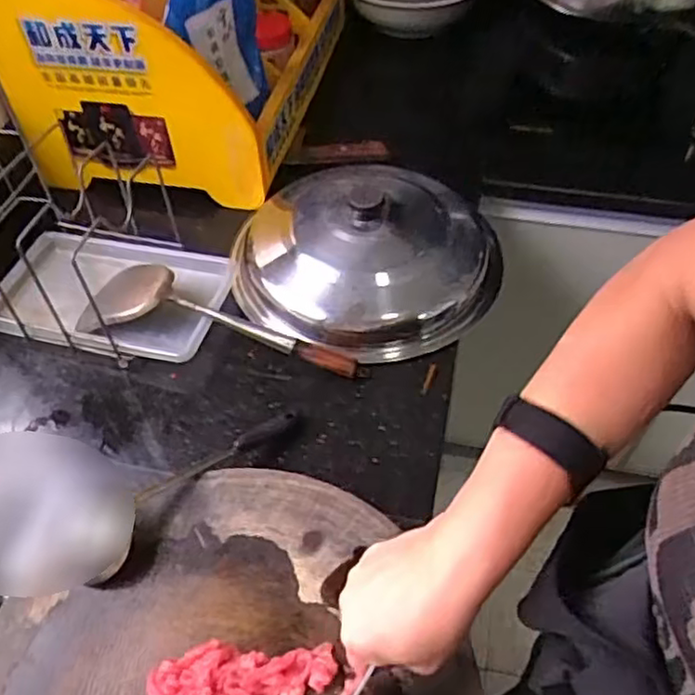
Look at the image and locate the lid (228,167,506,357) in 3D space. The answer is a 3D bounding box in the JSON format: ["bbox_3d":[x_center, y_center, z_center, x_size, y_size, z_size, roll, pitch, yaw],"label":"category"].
[{"bbox_3d":[0.025,-0.118,0.800,0.311,0.107,0.283,-3,51,-1],"label":"lid"}]

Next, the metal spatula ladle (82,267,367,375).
[{"bbox_3d":[-0.142,-0.013,0.709,0.312,0.067,0.087,18,53,16],"label":"metal spatula ladle"}]

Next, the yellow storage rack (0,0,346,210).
[{"bbox_3d":[-0.212,-0.509,0.947,0.326,0.301,0.537,10,51,9],"label":"yellow storage rack"}]

